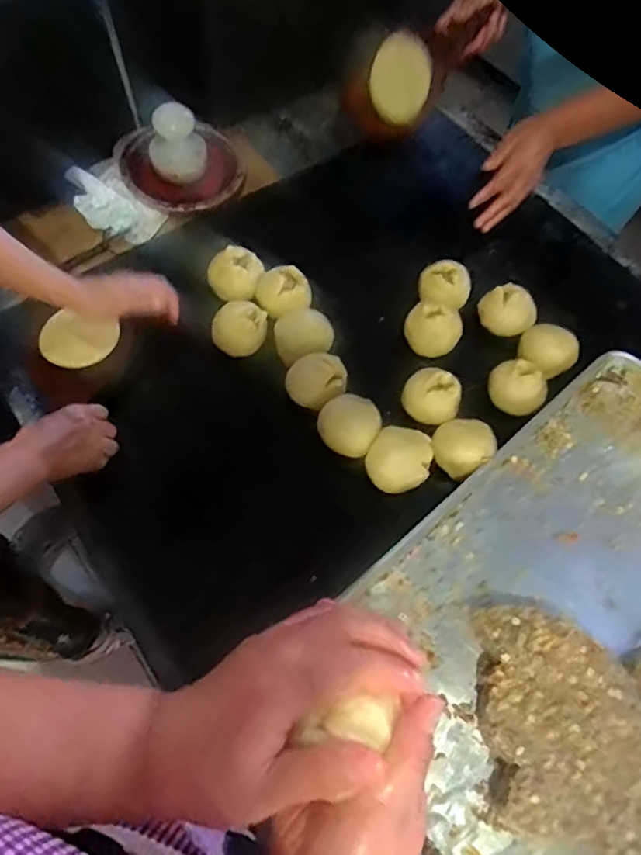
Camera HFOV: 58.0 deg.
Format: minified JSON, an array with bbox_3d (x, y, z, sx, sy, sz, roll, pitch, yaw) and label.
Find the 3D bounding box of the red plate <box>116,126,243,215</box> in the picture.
[{"bbox_3d":[-0.216,-0.399,0.892,0.192,0.043,0.166,-5,65,-6],"label":"red plate"}]

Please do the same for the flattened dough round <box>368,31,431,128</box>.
[{"bbox_3d":[0.117,-0.494,0.827,0.104,0.106,0.017,20,18,-35],"label":"flattened dough round"}]

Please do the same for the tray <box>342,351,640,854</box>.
[{"bbox_3d":[0.310,0.206,0.639,0.617,0.058,0.406,-38,72,-19],"label":"tray"}]

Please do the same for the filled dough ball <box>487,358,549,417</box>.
[{"bbox_3d":[0.256,-0.052,0.752,0.061,0.046,0.075,-41,73,-20],"label":"filled dough ball"}]

